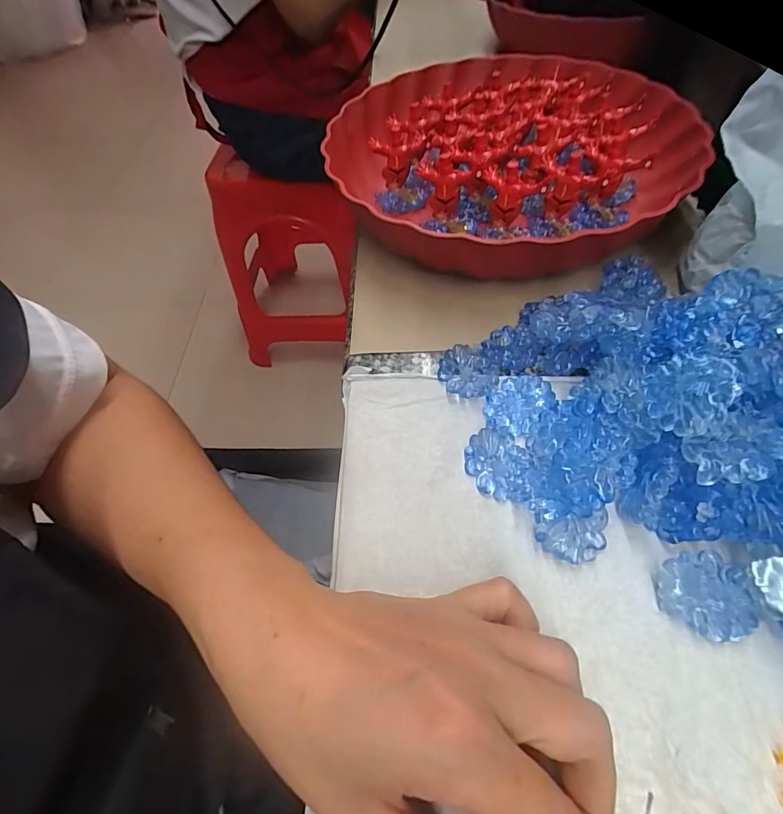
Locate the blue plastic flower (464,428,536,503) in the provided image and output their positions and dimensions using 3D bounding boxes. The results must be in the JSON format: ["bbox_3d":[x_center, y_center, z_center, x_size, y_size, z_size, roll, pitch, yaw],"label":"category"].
[{"bbox_3d":[0.053,0.027,0.216,0.033,0.005,0.032,15,58,15],"label":"blue plastic flower"}]

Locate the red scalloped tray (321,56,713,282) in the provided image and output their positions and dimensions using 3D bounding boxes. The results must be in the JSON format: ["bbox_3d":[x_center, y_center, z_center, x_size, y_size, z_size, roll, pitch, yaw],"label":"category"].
[{"bbox_3d":[0.066,-0.180,0.322,0.258,0.050,0.235,34,64,24],"label":"red scalloped tray"}]

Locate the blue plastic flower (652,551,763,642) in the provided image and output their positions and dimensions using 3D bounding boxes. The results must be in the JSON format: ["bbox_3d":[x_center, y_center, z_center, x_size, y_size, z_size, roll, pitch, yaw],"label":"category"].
[{"bbox_3d":[0.123,0.073,0.173,0.033,0.004,0.031,-7,75,11],"label":"blue plastic flower"}]

